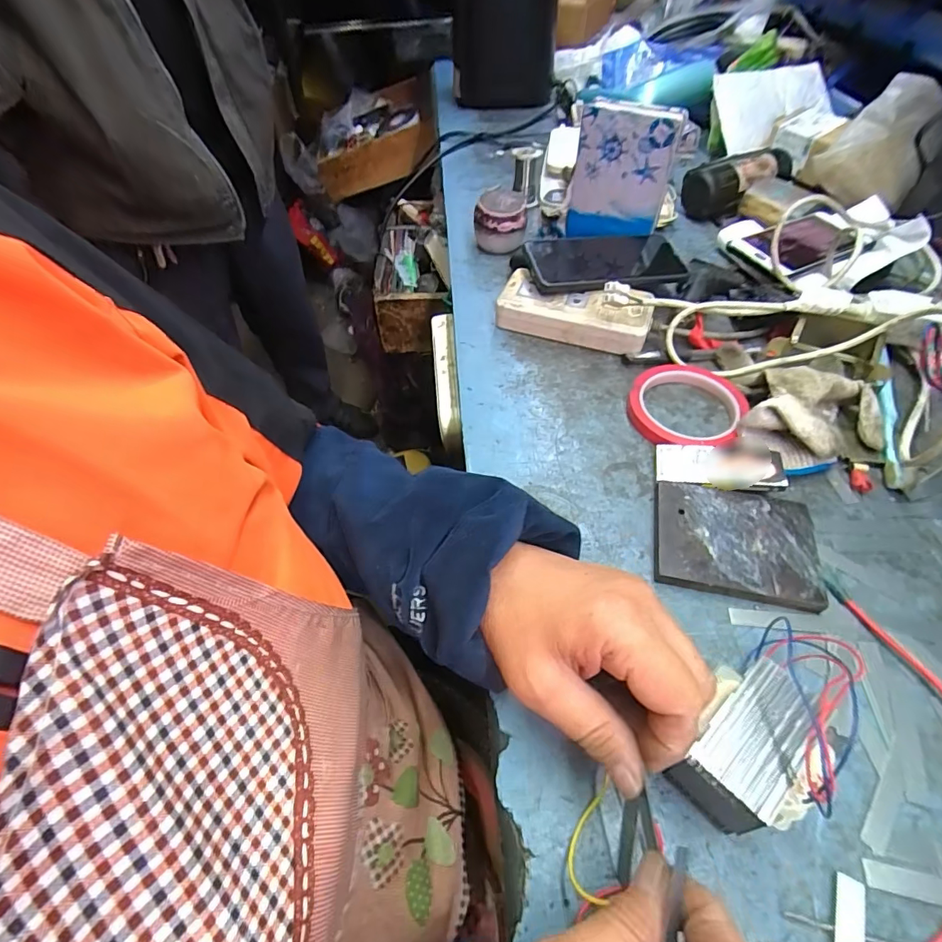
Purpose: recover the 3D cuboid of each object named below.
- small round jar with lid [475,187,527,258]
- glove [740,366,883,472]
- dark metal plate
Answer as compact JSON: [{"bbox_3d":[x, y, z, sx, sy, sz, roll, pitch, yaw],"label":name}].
[{"bbox_3d":[0.036,-0.300,0.581,0.060,0.060,0.056,1,53,3],"label":"small round jar with lid"},{"bbox_3d":[0.275,-0.047,0.388,0.123,0.045,0.085,-8,53,-4],"label":"glove"},{"bbox_3d":[0.185,0.051,0.339,0.106,0.015,0.082,10,54,10],"label":"dark metal plate"}]

